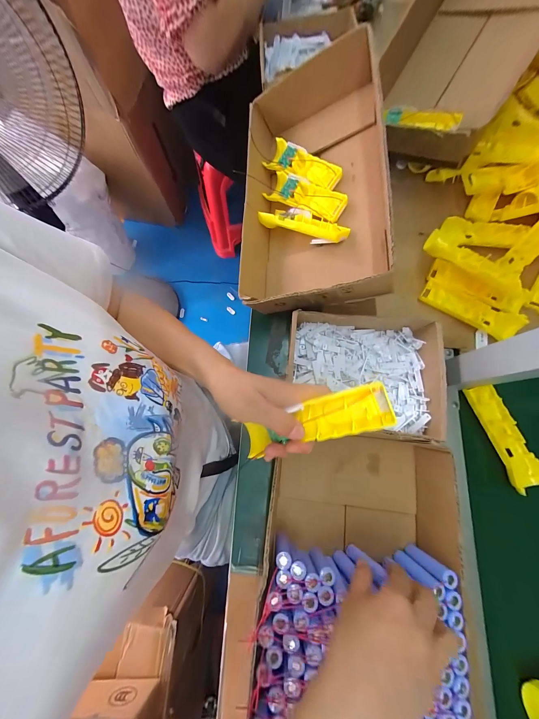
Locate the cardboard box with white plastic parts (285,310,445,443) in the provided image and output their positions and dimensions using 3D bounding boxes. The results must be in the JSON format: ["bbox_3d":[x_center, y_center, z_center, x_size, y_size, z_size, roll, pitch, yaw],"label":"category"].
[{"bbox_3d":[0.134,0.020,0.373,0.212,0.063,0.172,4,75,2],"label":"cardboard box with white plastic parts"}]

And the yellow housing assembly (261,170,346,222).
[{"bbox_3d":[0.057,-0.295,0.444,0.050,0.031,0.167,-44,62,-10],"label":"yellow housing assembly"}]

